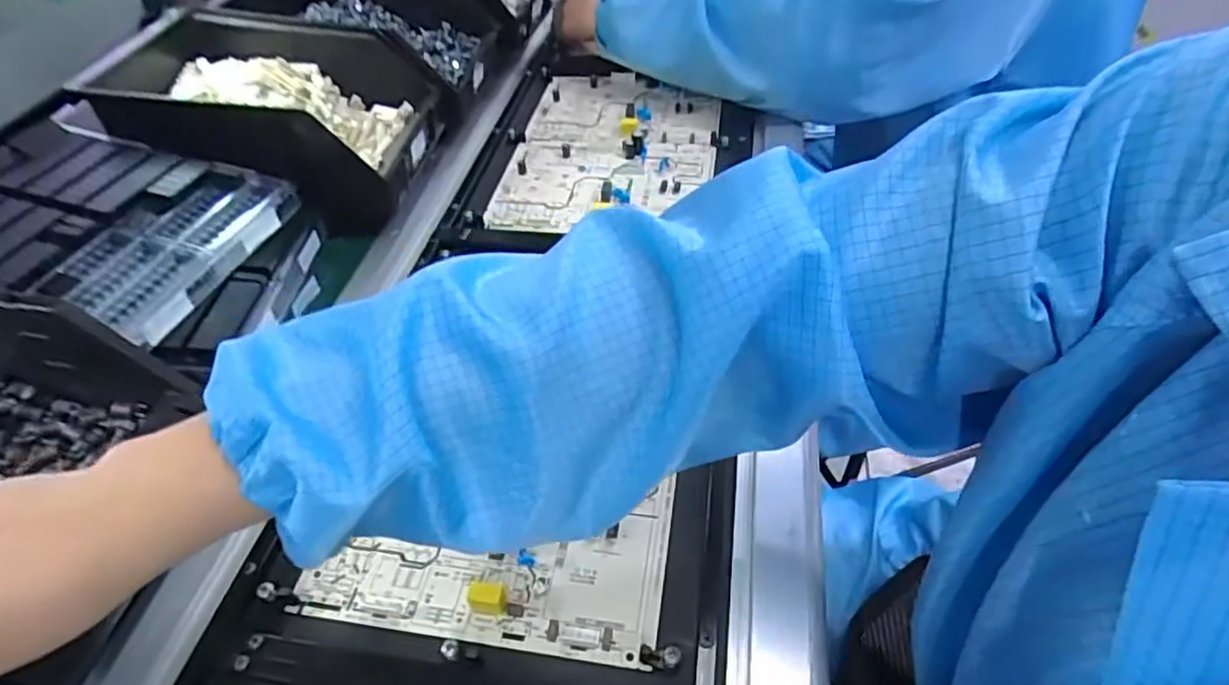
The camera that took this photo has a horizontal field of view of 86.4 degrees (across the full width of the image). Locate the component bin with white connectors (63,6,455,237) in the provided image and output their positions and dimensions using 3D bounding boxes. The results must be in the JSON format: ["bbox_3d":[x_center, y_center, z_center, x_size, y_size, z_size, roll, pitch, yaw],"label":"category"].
[{"bbox_3d":[-0.300,-0.193,0.557,0.272,0.105,0.156,5,49,7],"label":"component bin with white connectors"}]

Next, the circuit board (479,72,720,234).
[{"bbox_3d":[-0.001,-0.202,0.659,0.198,0.023,0.274,4,48,6],"label":"circuit board"}]

